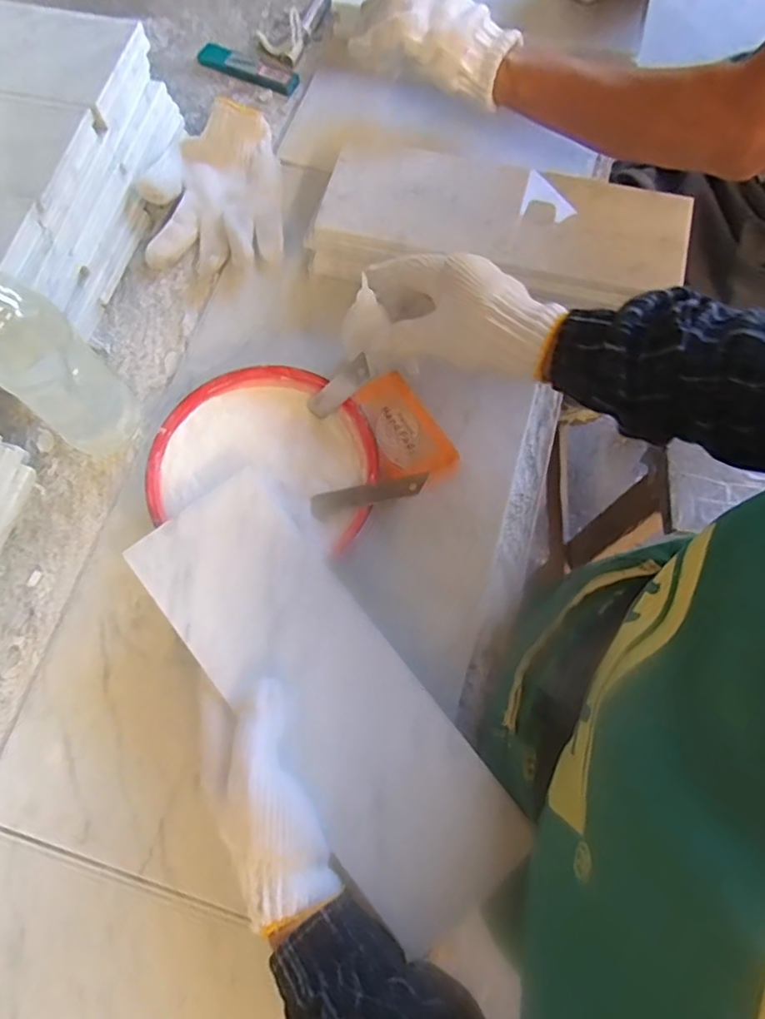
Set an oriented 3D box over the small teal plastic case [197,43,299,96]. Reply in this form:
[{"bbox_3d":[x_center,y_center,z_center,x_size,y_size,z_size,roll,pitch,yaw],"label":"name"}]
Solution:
[{"bbox_3d":[-0.144,-0.467,0.620,0.114,0.014,0.028,27,74,8],"label":"small teal plastic case"}]

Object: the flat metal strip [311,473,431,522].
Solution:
[{"bbox_3d":[-0.010,-0.009,0.422,0.089,0.009,0.016,-12,72,16],"label":"flat metal strip"}]

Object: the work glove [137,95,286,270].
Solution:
[{"bbox_3d":[-0.157,-0.301,0.547,0.121,0.036,0.165,-2,72,-1],"label":"work glove"}]

